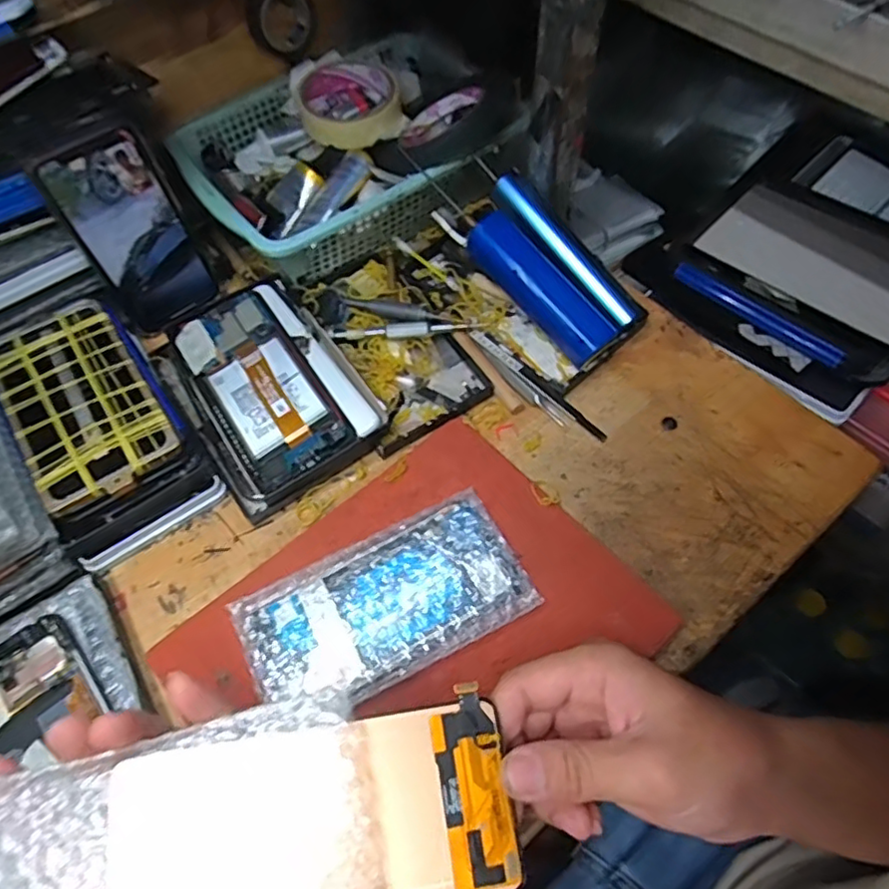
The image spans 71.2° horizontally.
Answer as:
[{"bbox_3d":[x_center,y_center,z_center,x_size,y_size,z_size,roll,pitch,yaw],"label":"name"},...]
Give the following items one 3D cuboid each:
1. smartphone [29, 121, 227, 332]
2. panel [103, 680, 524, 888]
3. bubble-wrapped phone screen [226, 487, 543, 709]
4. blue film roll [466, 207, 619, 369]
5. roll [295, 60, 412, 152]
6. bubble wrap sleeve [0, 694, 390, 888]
[{"bbox_3d":[-0.224,-0.151,0.455,0.072,0.141,0.009,-37,55,-16],"label":"smartphone"},{"bbox_3d":[-0.049,0.147,0.240,0.151,0.010,0.071,-7,67,-10],"label":"panel"},{"bbox_3d":[-0.034,0.094,0.367,0.163,0.012,0.083,-25,62,-12],"label":"bubble-wrapped phone screen"},{"bbox_3d":[0.071,-0.117,0.463,0.029,0.035,0.130,-39,82,-20],"label":"blue film roll"},{"bbox_3d":[-0.082,-0.301,0.542,0.090,0.021,0.095,-1,59,2],"label":"roll"},{"bbox_3d":[-0.109,0.155,0.234,0.165,0.016,0.080,-11,60,-6],"label":"bubble wrap sleeve"}]

